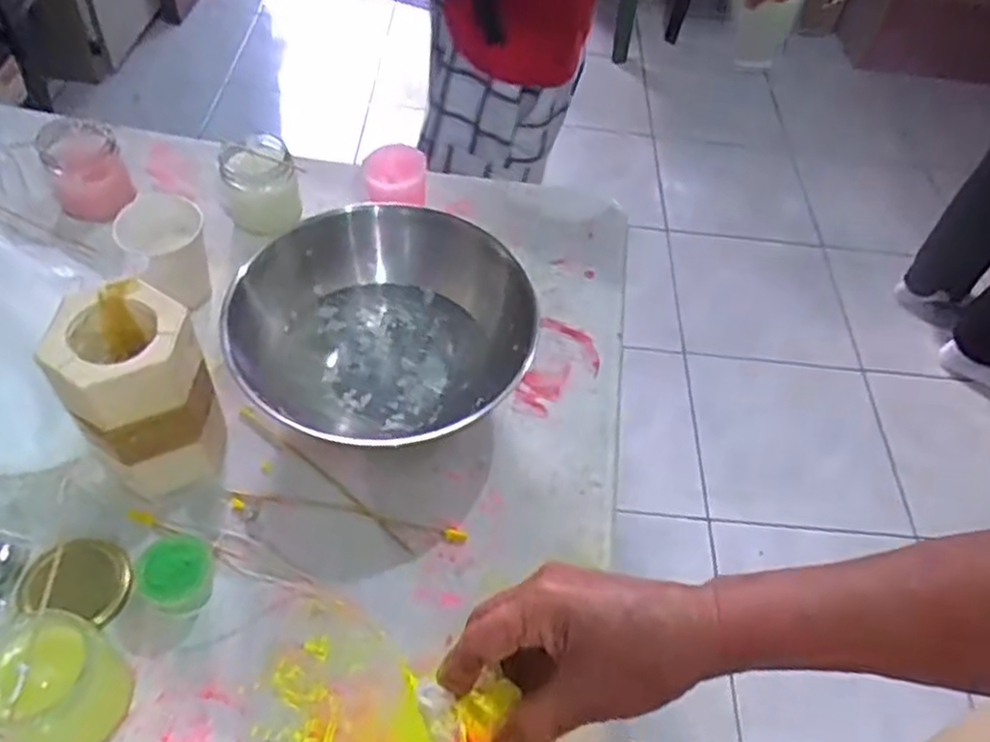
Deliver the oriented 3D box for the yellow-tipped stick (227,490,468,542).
[{"bbox_3d":[-0.114,0.110,0.577,0.185,0.005,0.017,9,53,1],"label":"yellow-tipped stick"}]

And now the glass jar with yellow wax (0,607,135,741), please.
[{"bbox_3d":[-0.258,0.189,0.448,0.067,0.081,0.067,3,53,-4],"label":"glass jar with yellow wax"}]

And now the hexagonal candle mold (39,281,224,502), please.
[{"bbox_3d":[-0.248,0.019,0.538,0.086,0.152,0.082,-19,57,-19],"label":"hexagonal candle mold"}]

